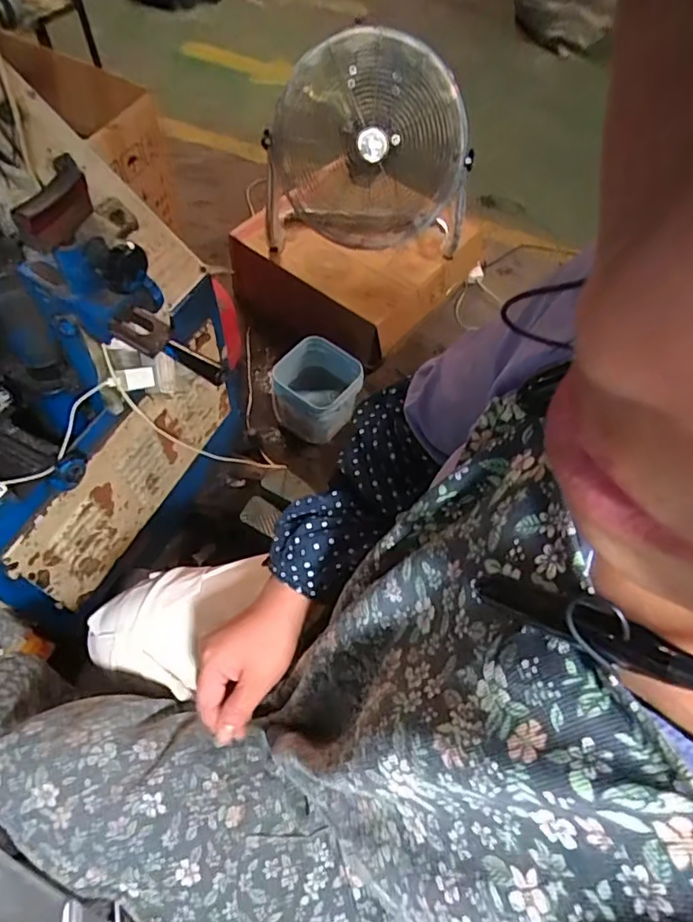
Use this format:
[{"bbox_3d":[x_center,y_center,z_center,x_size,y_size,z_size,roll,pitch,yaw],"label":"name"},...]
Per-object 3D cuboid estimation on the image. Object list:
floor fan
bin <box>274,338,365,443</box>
[{"bbox_3d":[0.073,-0.858,1.565,0.565,0.491,0.298,11,61,3],"label":"floor fan"},{"bbox_3d":[-0.077,-0.203,1.583,0.231,0.180,0.226,28,63,13],"label":"bin"}]

